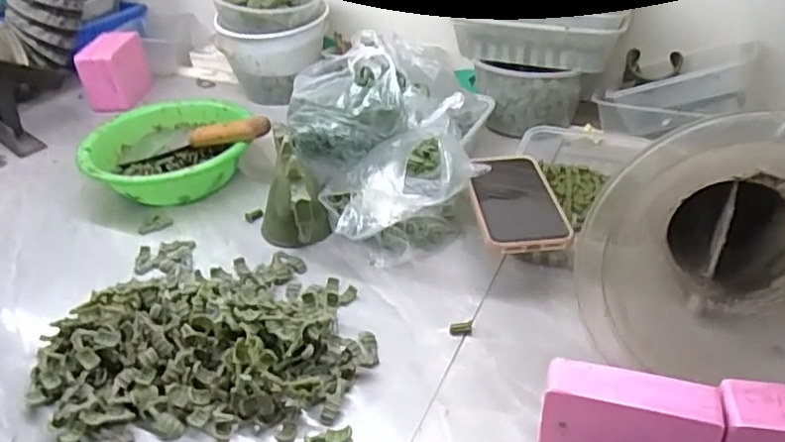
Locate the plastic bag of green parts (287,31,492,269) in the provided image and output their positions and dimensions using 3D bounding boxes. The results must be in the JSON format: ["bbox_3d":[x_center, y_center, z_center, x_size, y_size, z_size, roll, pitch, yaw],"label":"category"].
[{"bbox_3d":[-0.014,-0.080,0.677,0.181,0.140,0.256,-4,36,0],"label":"plastic bag of green parts"}]

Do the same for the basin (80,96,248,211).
[{"bbox_3d":[-0.265,-0.085,0.764,0.182,0.063,0.185,-2,36,2],"label":"basin"}]

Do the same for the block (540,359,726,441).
[{"bbox_3d":[0.157,0.136,0.419,0.107,0.072,0.030,7,37,15],"label":"block"}]

